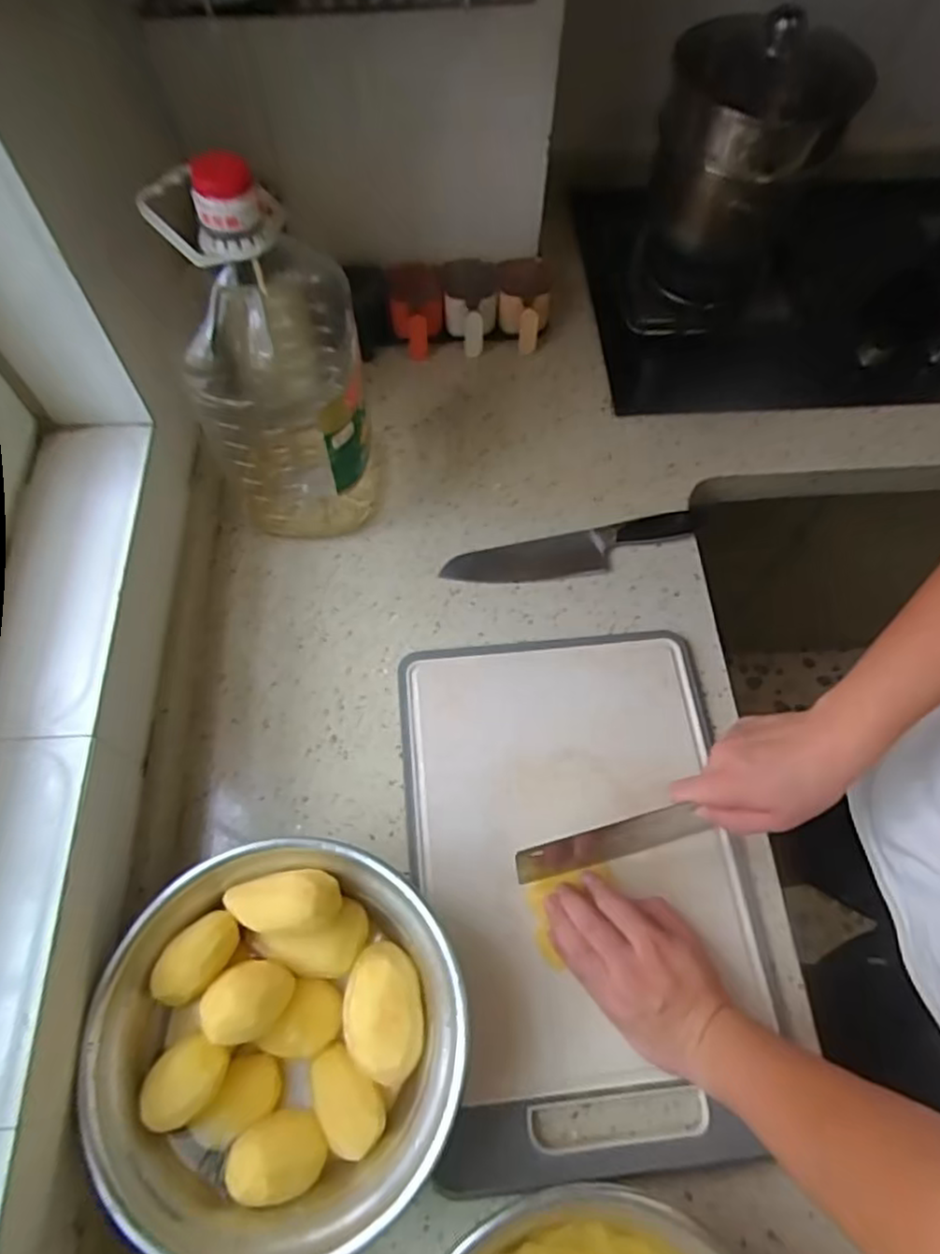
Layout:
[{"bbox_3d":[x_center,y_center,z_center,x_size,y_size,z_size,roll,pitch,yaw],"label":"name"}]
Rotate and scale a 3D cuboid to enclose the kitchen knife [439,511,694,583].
[{"bbox_3d":[0.106,-0.083,0.729,0.263,0.028,0.050,-10,64,-6],"label":"kitchen knife"}]

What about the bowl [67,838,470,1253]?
[{"bbox_3d":[-0.133,0.294,0.500,0.252,0.085,0.241,1,63,-1],"label":"bowl"}]

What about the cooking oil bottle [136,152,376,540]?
[{"bbox_3d":[-0.169,-0.237,0.621,0.130,0.347,0.145,-3,64,-3],"label":"cooking oil bottle"}]

